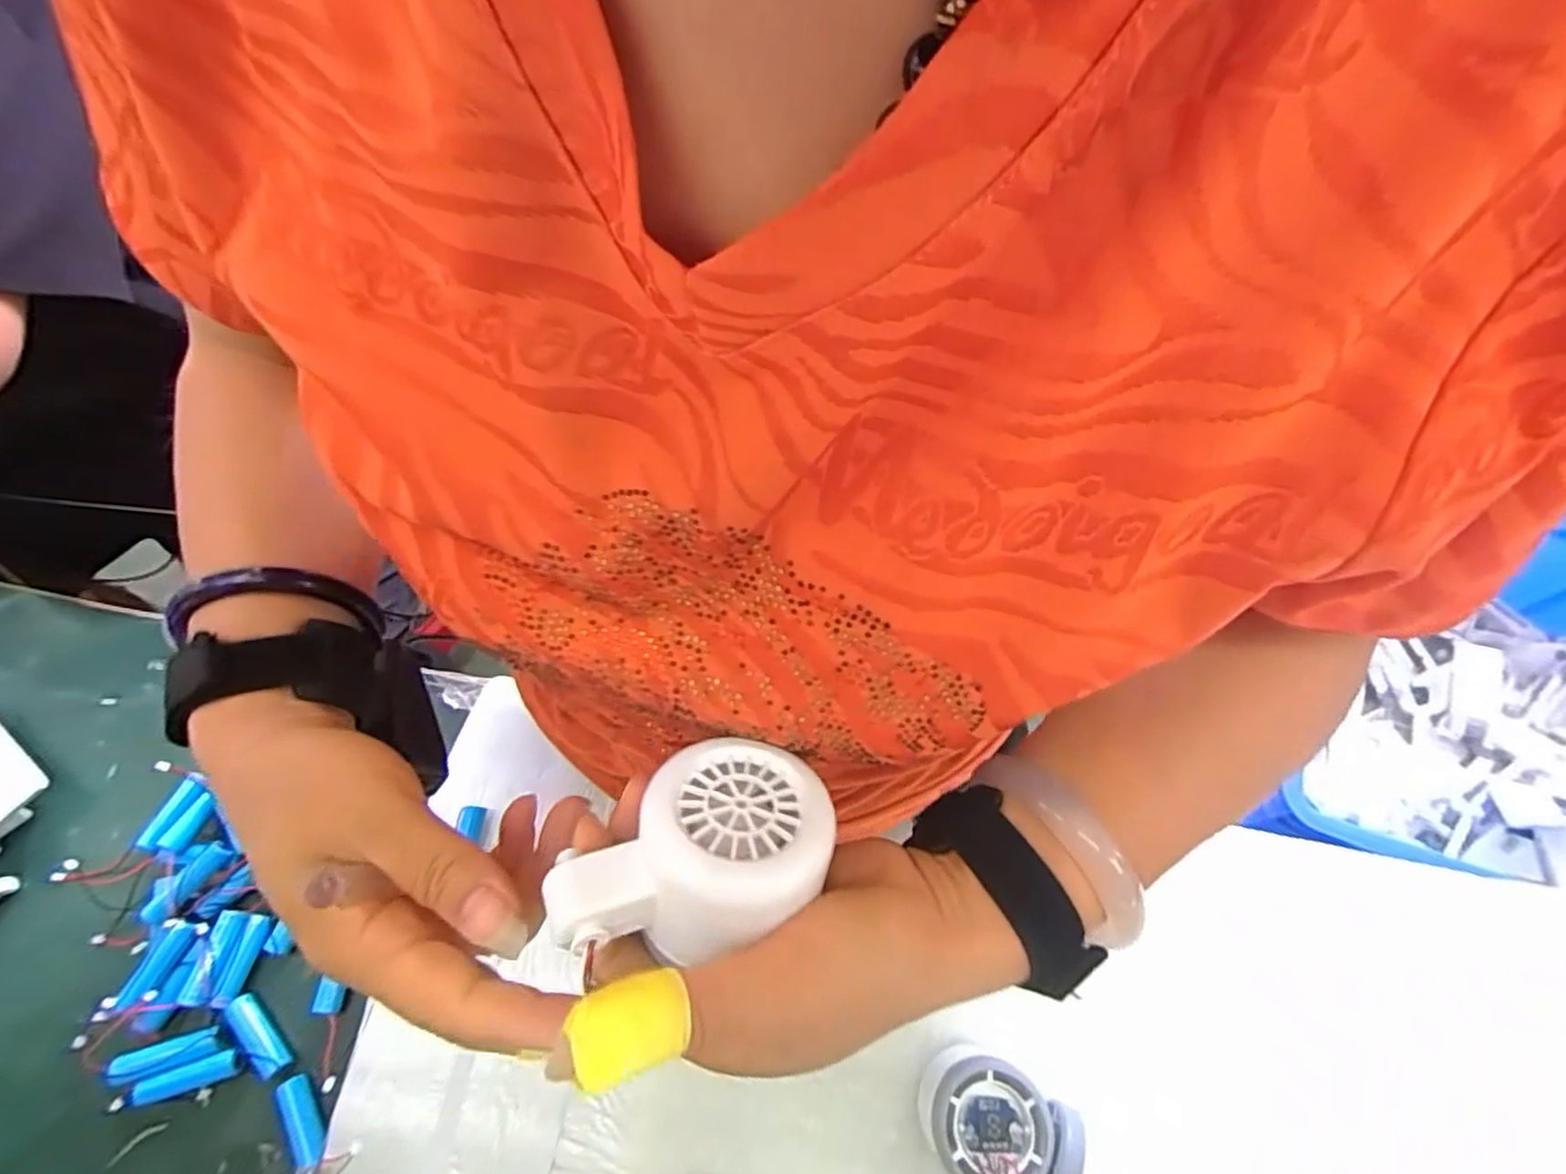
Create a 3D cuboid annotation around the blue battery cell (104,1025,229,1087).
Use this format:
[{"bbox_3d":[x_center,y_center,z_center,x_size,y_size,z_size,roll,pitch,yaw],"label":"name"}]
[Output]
[{"bbox_3d":[-0.338,0.258,0.384,0.051,0.016,0.015,-17,66,-7],"label":"blue battery cell"}]

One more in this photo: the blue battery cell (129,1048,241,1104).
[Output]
[{"bbox_3d":[-0.328,0.269,0.383,0.049,0.011,0.013,-15,66,-7],"label":"blue battery cell"}]

